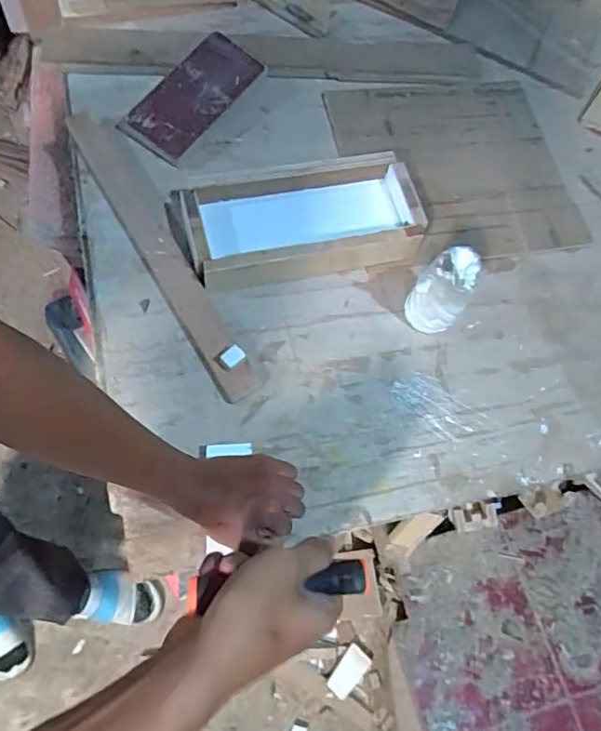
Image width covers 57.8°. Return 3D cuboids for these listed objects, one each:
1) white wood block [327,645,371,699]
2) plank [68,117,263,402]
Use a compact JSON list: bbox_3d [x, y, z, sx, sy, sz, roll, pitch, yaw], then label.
[{"bbox_3d":[0.101,0.639,1.133,0.053,0.029,0.098,39,68,10],"label":"white wood block"},{"bbox_3d":[-0.170,-0.144,0.665,0.054,0.022,0.431,-30,75,-10],"label":"plank"}]

